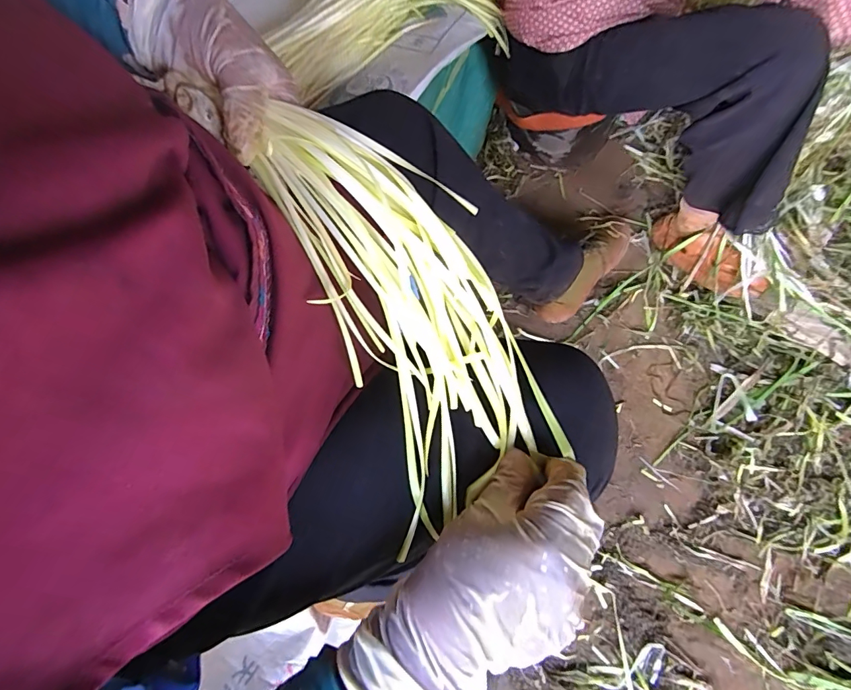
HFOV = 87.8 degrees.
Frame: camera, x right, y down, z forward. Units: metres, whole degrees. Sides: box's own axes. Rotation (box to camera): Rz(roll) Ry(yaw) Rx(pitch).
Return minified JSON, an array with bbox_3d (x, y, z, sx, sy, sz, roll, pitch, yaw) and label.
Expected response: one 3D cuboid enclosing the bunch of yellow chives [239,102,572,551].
[{"bbox_3d":[-0.016,-0.022,0.288,0.114,0.042,0.285,-30,94,-12],"label":"bunch of yellow chives"}]

